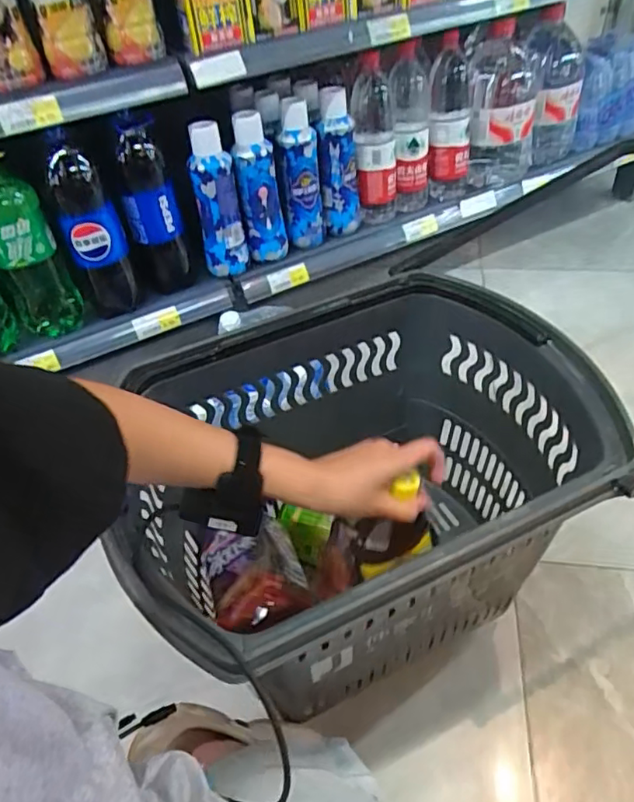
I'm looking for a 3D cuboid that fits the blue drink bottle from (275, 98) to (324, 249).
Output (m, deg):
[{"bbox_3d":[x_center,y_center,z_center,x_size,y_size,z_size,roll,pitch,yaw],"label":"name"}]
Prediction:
[{"bbox_3d":[-0.032,-0.440,1.145,0.079,0.252,0.069,-8,45,-2],"label":"blue drink bottle"}]

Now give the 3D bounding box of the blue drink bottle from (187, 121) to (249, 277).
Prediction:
[{"bbox_3d":[-0.184,-0.365,1.063,0.079,0.254,0.074,-9,45,-3],"label":"blue drink bottle"}]

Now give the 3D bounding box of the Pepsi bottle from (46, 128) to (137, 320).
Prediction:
[{"bbox_3d":[-0.387,-0.288,0.990,0.101,0.284,0.077,-16,46,-10],"label":"Pepsi bottle"}]

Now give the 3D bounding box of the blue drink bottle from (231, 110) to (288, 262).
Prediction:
[{"bbox_3d":[-0.108,-0.403,1.106,0.082,0.252,0.075,-6,45,1],"label":"blue drink bottle"}]

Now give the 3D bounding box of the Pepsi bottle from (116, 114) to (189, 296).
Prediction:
[{"bbox_3d":[-0.295,-0.340,1.034,0.082,0.295,0.072,-10,45,-4],"label":"Pepsi bottle"}]

